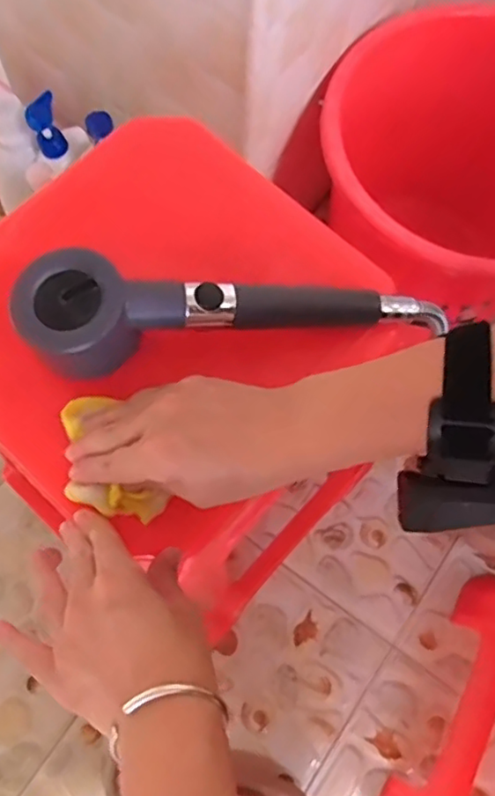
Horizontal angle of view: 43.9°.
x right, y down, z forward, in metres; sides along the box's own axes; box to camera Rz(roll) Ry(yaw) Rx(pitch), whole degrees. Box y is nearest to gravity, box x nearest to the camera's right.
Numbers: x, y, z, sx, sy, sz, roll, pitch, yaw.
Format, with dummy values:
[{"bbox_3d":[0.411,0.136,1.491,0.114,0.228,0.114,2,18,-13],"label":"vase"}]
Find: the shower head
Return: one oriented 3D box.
[{"bbox_3d":[0.002,-0.048,0.402,0.276,0.063,0.074,1,71,-2],"label":"shower head"}]

